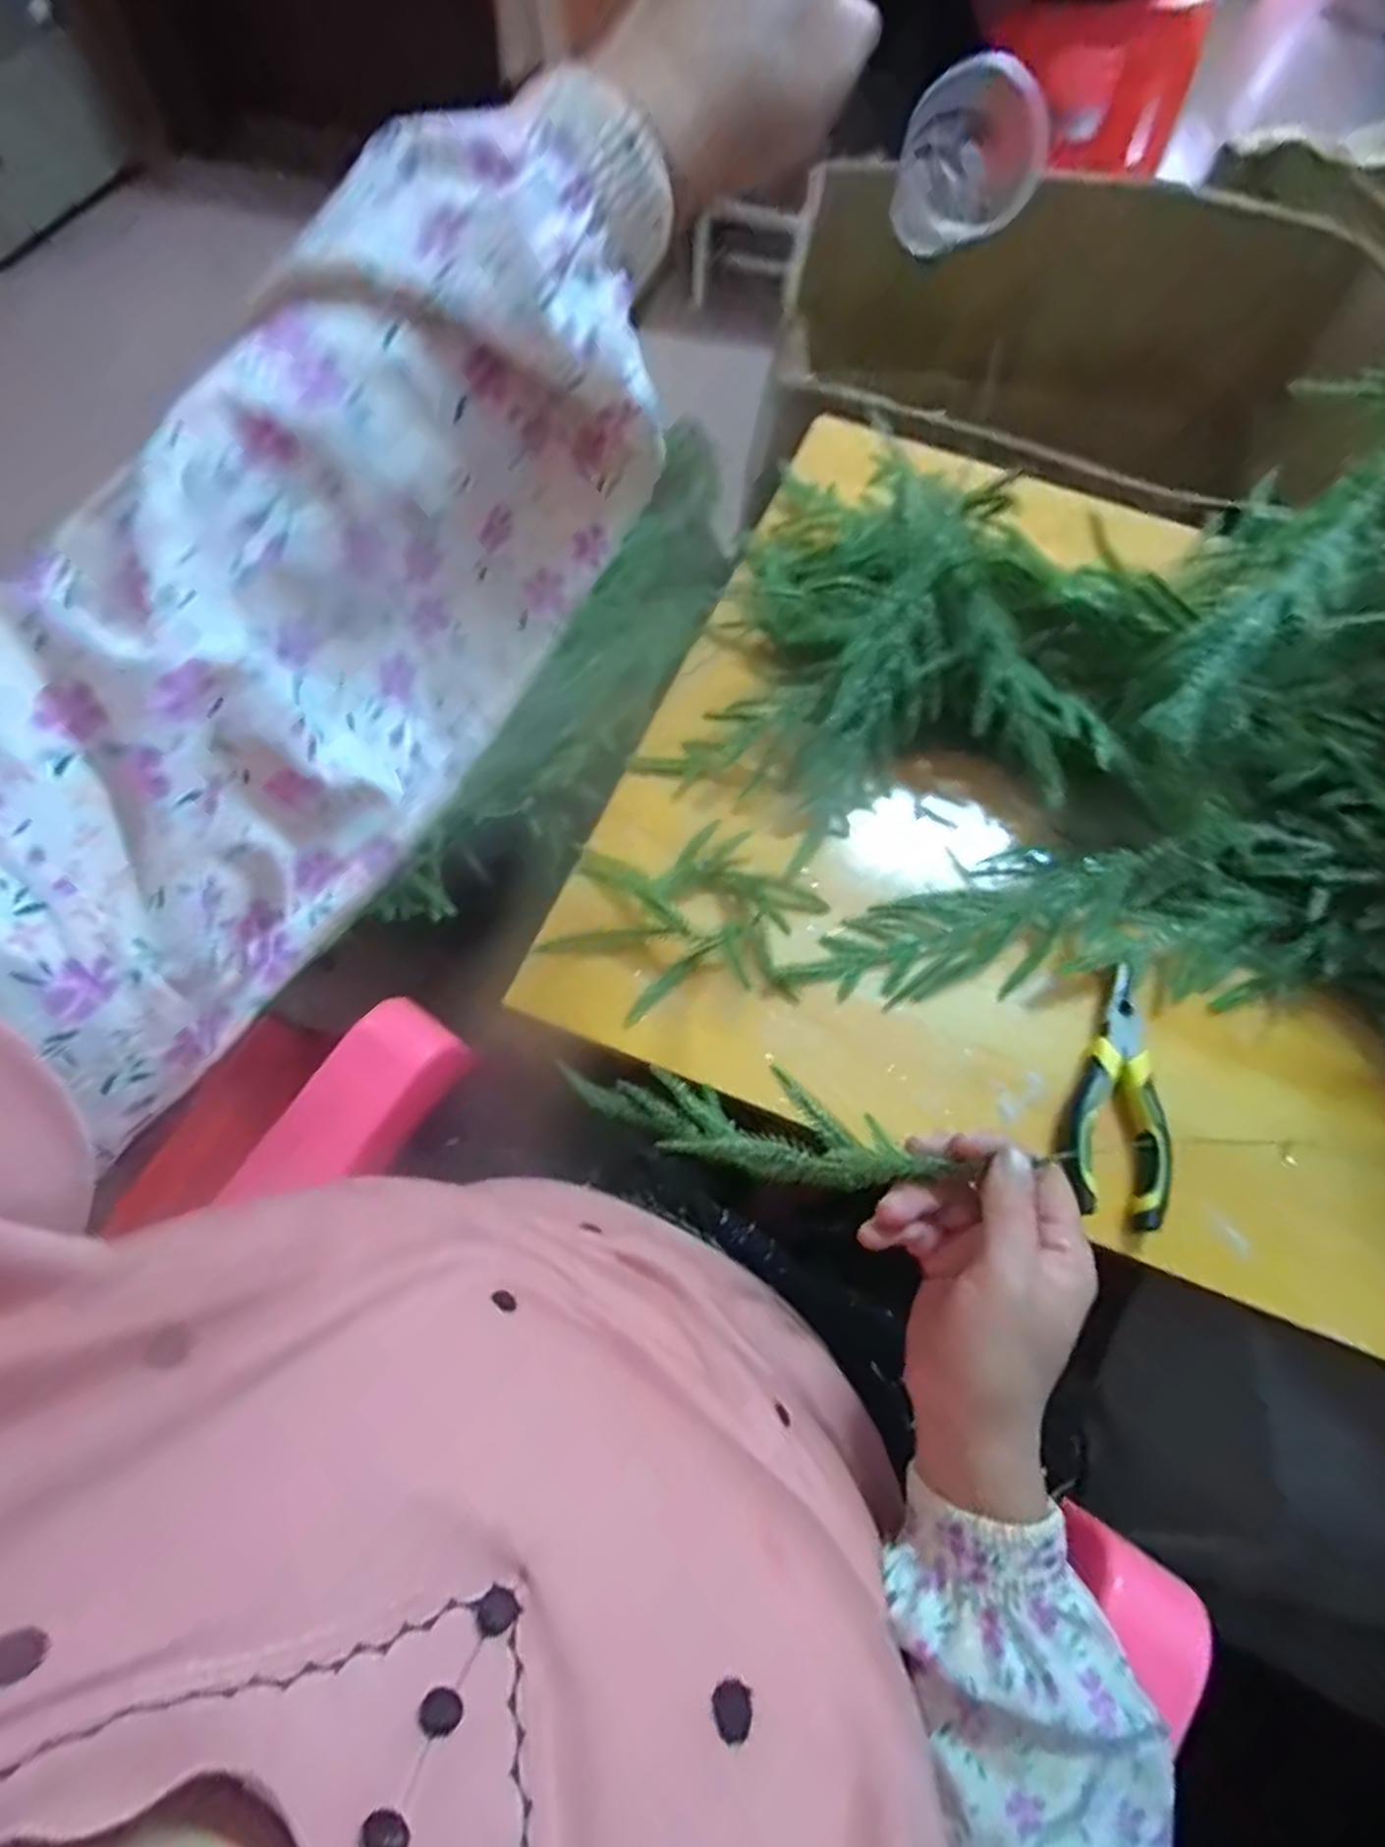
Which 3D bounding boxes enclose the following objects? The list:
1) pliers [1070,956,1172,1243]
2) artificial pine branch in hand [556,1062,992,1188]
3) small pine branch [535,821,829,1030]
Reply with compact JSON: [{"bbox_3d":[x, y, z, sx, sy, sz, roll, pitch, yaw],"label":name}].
[{"bbox_3d":[0.233,0.090,0.425,0.049,0.017,0.141,13,64,3],"label":"pliers"},{"bbox_3d":[0.020,0.102,0.394,0.189,0.040,0.045,6,61,28],"label":"artificial pine branch in hand"},{"bbox_3d":[0.000,-0.005,0.450,0.151,0.028,0.114,-21,67,-13],"label":"small pine branch"}]

